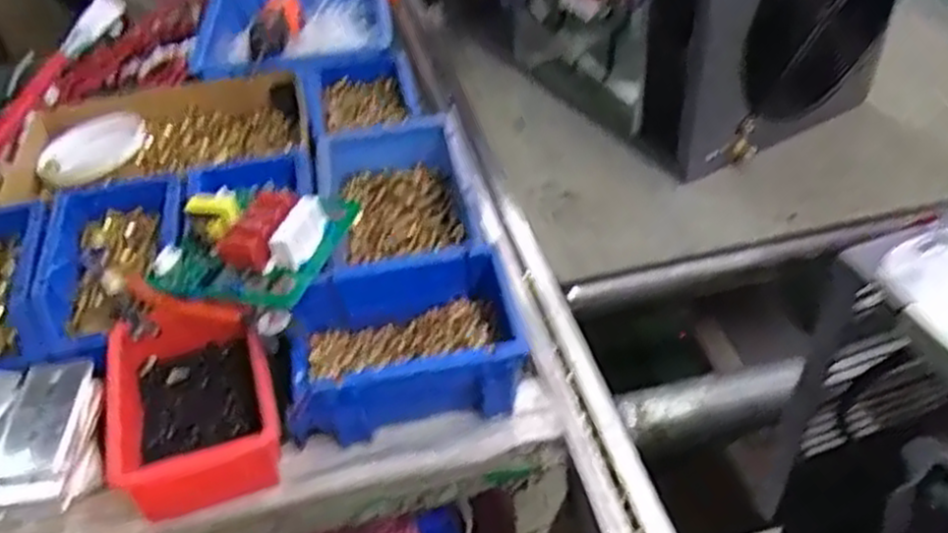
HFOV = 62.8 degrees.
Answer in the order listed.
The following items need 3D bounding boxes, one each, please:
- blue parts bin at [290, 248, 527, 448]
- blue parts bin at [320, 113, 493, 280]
[{"bbox_3d":[-0.047,0.058,0.529,0.154,0.080,0.098,-8,43,-3],"label":"blue parts bin"},{"bbox_3d":[-0.062,-0.039,0.632,0.122,0.073,0.199,-10,43,-4],"label":"blue parts bin"}]

